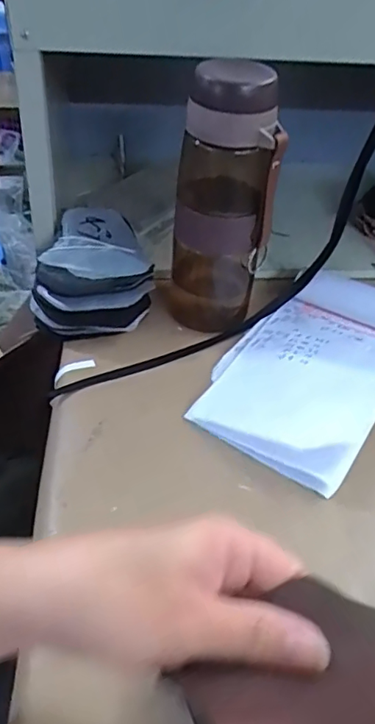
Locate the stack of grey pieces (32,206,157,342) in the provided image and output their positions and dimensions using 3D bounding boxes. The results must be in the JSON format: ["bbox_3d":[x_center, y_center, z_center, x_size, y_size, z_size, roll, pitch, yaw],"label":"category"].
[{"bbox_3d":[-0.087,-0.083,0.515,0.102,0.075,0.105,1,44,-6],"label":"stack of grey pieces"}]

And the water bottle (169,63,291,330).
[{"bbox_3d":[0.029,-0.136,0.470,0.073,0.205,0.069,-5,45,-12],"label":"water bottle"}]

